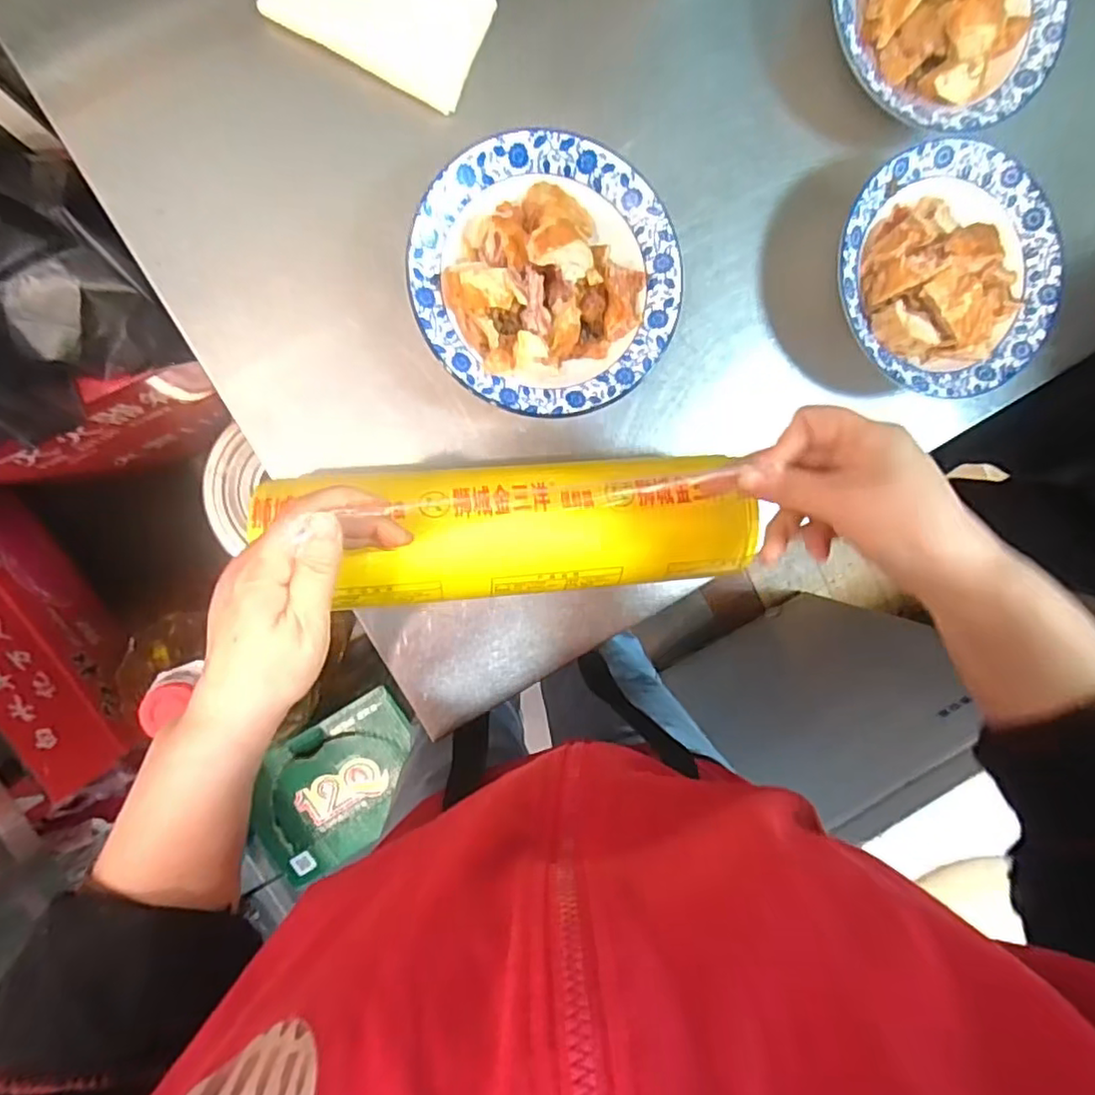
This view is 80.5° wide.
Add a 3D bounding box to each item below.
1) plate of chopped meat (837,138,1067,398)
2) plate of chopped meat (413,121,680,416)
[{"bbox_3d":[0.289,-0.195,0.458,0.158,0.040,0.171,-1,96,-6],"label":"plate of chopped meat"},{"bbox_3d":[0.000,-0.175,0.428,0.167,0.064,0.168,-1,96,-6],"label":"plate of chopped meat"}]

